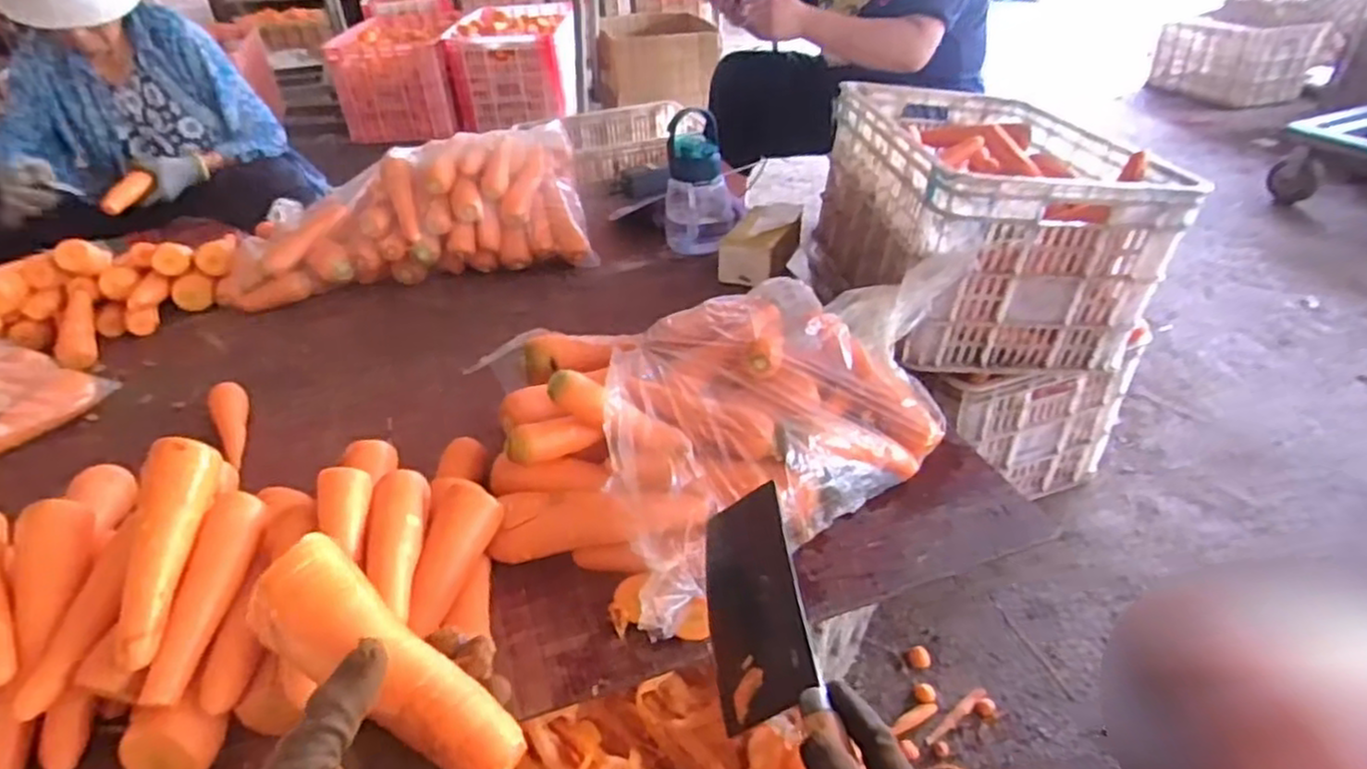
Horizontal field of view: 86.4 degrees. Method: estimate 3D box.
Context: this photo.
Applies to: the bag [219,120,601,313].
[{"bbox_3d":[-0.472,-0.291,1.236,0.590,0.183,0.276,-12,38,-12],"label":"bag"}]

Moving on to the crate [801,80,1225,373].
[{"bbox_3d":[0.435,-0.278,1.123,0.353,0.273,0.521,-6,37,-4],"label":"crate"}]

